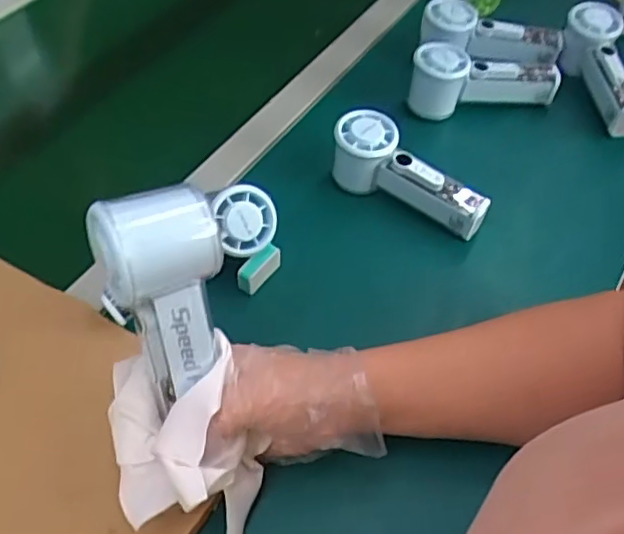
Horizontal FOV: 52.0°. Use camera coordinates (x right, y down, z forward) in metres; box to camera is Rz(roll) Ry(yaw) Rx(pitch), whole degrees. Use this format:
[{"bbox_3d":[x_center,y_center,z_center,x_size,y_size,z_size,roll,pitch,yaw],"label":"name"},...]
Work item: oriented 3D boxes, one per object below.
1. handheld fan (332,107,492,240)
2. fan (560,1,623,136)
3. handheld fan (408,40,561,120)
[{"bbox_3d":[0.085,-0.078,0.589,0.155,0.064,0.053,35,60,10],"label":"handheld fan"},{"bbox_3d":[0.312,-0.205,0.683,0.055,0.055,0.148,-6,65,-3],"label":"fan"},{"bbox_3d":[0.177,-0.206,0.681,0.155,0.059,0.067,-10,52,-6],"label":"handheld fan"}]

